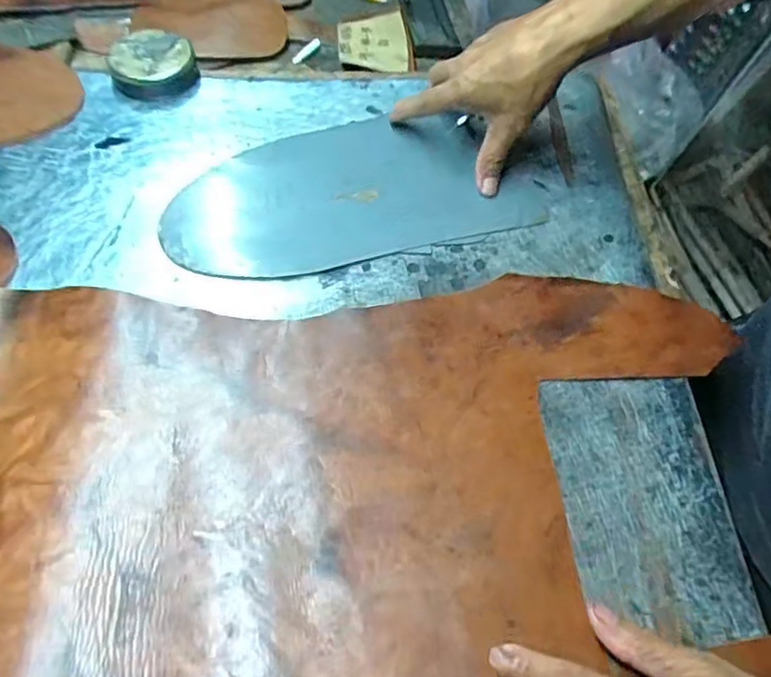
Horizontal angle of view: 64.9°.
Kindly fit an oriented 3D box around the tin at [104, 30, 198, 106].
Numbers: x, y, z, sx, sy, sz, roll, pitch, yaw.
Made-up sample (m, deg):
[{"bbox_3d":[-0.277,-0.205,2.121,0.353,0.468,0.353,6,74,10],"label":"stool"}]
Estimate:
[{"bbox_3d":[-0.215,-0.253,0.563,0.075,0.030,0.071,1,57,-2],"label":"tin"}]

